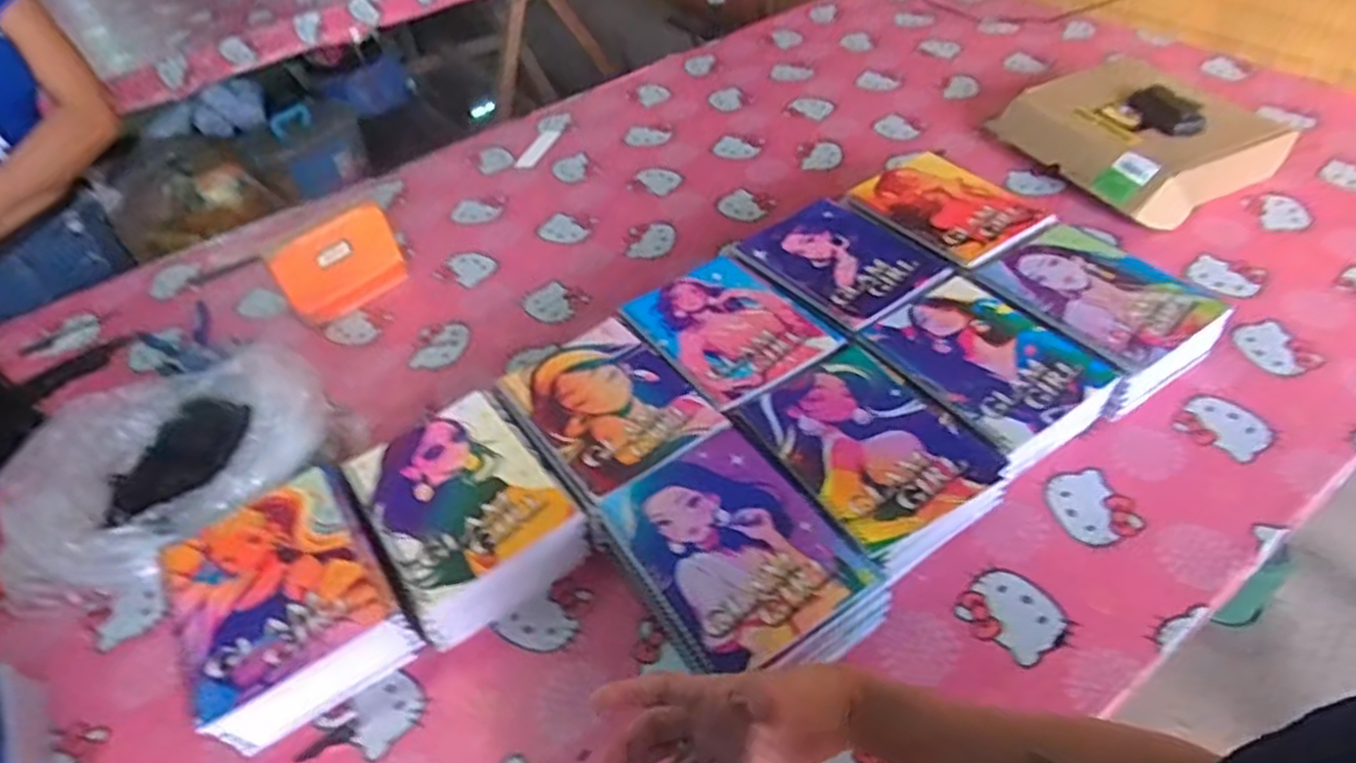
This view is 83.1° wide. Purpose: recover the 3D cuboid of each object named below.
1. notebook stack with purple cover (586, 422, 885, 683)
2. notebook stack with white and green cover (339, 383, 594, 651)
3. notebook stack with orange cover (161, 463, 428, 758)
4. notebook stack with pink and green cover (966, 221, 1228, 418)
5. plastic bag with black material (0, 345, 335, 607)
[{"bbox_3d":[0.048,0.161,0.656,0.156,0.080,0.219,-28,50,-20],"label":"notebook stack with purple cover"},{"bbox_3d":[-0.196,0.128,0.718,0.156,0.079,0.212,-32,51,-23],"label":"notebook stack with white and green cover"},{"bbox_3d":[-0.341,0.193,0.671,0.173,0.079,0.199,-29,50,-21],"label":"notebook stack with orange cover"},{"bbox_3d":[0.447,-0.077,0.839,0.169,0.087,0.207,-28,50,-20],"label":"notebook stack with pink and green cover"},{"bbox_3d":[-0.530,0.074,0.796,0.325,0.103,0.242,-20,47,-13],"label":"plastic bag with black material"}]

